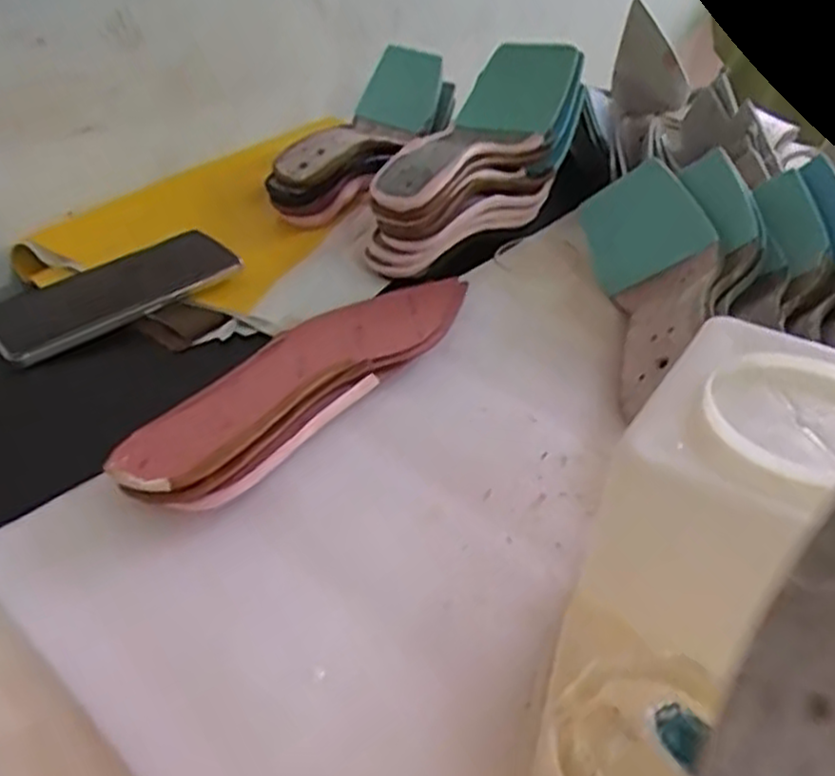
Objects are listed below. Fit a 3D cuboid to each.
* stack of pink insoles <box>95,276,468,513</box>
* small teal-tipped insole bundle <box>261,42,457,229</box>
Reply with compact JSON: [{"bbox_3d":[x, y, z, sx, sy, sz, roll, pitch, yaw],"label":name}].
[{"bbox_3d":[-0.057,-0.012,0.440,0.078,0.023,0.271,23,41,26],"label":"stack of pink insoles"},{"bbox_3d":[-0.051,-0.224,0.659,0.076,0.059,0.224,17,52,25],"label":"small teal-tipped insole bundle"}]

